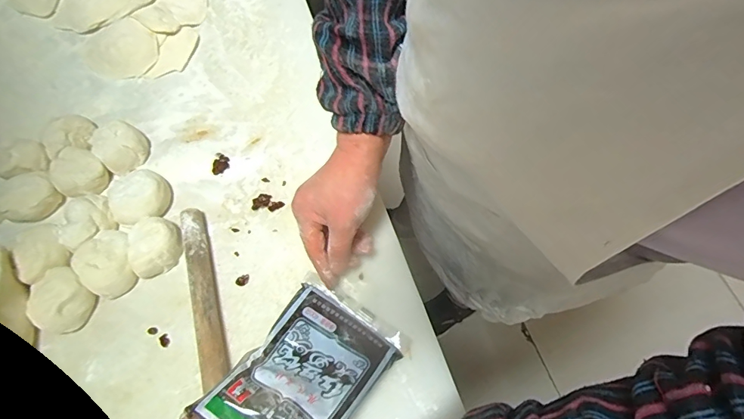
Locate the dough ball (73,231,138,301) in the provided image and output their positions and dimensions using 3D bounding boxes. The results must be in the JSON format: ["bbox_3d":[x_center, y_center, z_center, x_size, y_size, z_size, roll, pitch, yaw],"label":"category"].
[{"bbox_3d":[-0.255,0.052,0.416,0.044,0.033,0.061,-21,71,-9],"label":"dough ball"}]

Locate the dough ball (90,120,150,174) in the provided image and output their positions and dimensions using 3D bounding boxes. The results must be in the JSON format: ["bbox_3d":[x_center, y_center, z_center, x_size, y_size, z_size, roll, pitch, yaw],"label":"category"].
[{"bbox_3d":[-0.273,-0.068,0.467,0.051,0.029,0.048,0,69,-1],"label":"dough ball"}]

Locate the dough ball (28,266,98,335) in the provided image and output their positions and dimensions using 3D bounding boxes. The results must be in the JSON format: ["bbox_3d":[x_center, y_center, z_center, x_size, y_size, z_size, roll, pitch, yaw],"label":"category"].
[{"bbox_3d":[-0.291,0.086,0.402,0.055,0.032,0.049,42,73,14],"label":"dough ball"}]

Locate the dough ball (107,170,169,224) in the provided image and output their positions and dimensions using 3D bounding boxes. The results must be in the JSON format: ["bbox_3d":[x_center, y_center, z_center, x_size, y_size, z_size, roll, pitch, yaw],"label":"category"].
[{"bbox_3d":[-0.243,-0.013,0.445,0.057,0.031,0.056,0,69,-1],"label":"dough ball"}]

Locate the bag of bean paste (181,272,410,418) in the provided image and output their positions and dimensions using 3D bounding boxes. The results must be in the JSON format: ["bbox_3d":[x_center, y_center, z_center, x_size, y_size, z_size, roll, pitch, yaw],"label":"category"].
[{"bbox_3d":[-0.058,0.140,0.359,0.106,0.021,0.172,29,47,18],"label":"bag of bean paste"}]

